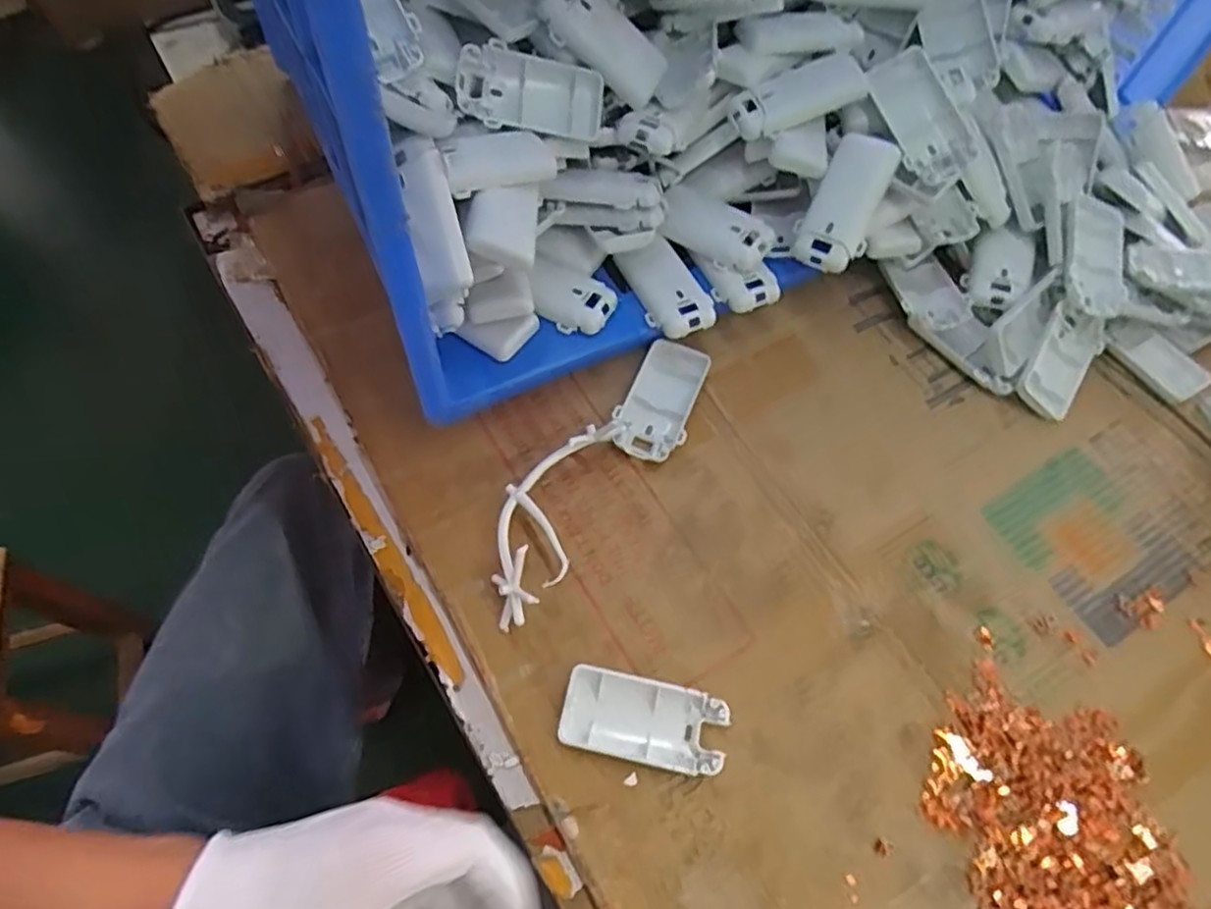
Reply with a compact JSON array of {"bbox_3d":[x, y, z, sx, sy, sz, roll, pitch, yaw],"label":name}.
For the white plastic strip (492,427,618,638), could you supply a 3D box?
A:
[{"bbox_3d":[-0.041,0.042,0.462,0.056,0.035,0.147,15,62,7],"label":"white plastic strip"}]

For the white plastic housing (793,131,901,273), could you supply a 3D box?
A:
[{"bbox_3d":[0.177,-0.184,0.510,0.047,0.018,0.097,26,102,13],"label":"white plastic housing"}]

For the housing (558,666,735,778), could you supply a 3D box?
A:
[{"bbox_3d":[0.022,0.158,0.412,0.095,0.013,0.048,11,61,5],"label":"housing"}]

